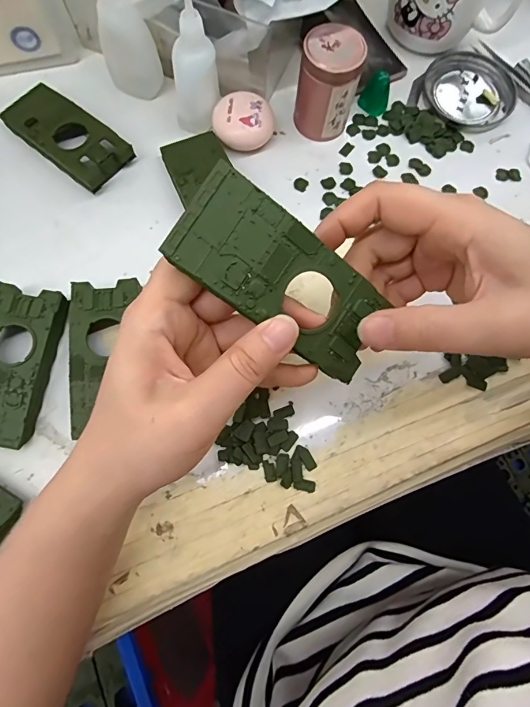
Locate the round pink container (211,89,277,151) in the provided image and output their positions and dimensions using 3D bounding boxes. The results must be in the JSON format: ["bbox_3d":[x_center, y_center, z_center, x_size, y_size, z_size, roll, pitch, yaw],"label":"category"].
[{"bbox_3d":[-0.017,-0.183,0.331,0.048,0.026,0.040,0,74,-2],"label":"round pink container"}]

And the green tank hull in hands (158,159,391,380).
[{"bbox_3d":[0.010,-0.032,0.181,0.101,0.013,0.044,36,74,-20],"label":"green tank hull in hands"}]

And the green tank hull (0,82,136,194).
[{"bbox_3d":[-0.157,-0.172,0.323,0.104,0.013,0.045,38,76,8],"label":"green tank hull"}]

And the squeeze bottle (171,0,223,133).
[{"bbox_3d":[-0.052,-0.212,0.288,0.034,0.097,0.034,-5,74,-3],"label":"squeeze bottle"}]

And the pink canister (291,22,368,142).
[{"bbox_3d":[0.047,-0.204,0.317,0.044,0.069,0.038,10,74,1],"label":"pink canister"}]

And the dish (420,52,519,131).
[{"bbox_3d":[0.176,-0.228,0.361,0.076,0.008,0.079,1,74,-2],"label":"dish"}]

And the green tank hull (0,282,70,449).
[{"bbox_3d":[-0.166,0.008,0.275,0.053,0.021,0.102,9,74,1],"label":"green tank hull"}]

